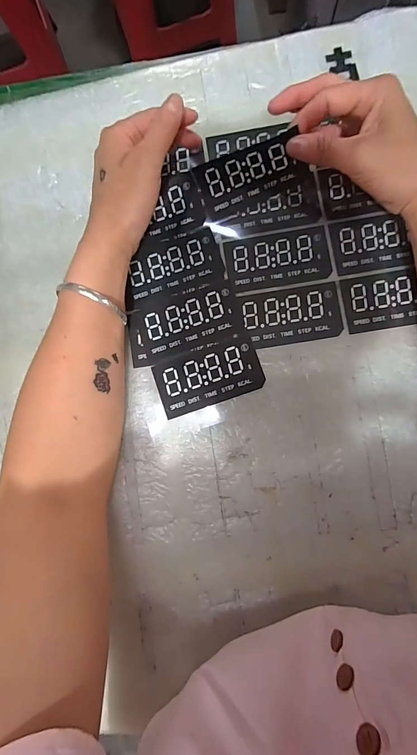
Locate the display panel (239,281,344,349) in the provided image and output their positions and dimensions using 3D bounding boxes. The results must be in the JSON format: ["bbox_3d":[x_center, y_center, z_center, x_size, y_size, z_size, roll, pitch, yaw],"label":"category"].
[{"bbox_3d":[0.073,-0.054,0.306,0.085,0.004,0.048,-9,84,2],"label":"display panel"}]

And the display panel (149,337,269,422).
[{"bbox_3d":[0.001,-0.001,0.305,0.091,0.004,0.048,-19,84,1],"label":"display panel"}]

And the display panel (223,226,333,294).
[{"bbox_3d":[0.062,-0.105,0.312,0.091,0.004,0.048,-9,84,2],"label":"display panel"}]

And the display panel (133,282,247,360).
[{"bbox_3d":[-0.017,-0.051,0.311,0.090,0.004,0.047,-17,84,2],"label":"display panel"}]

